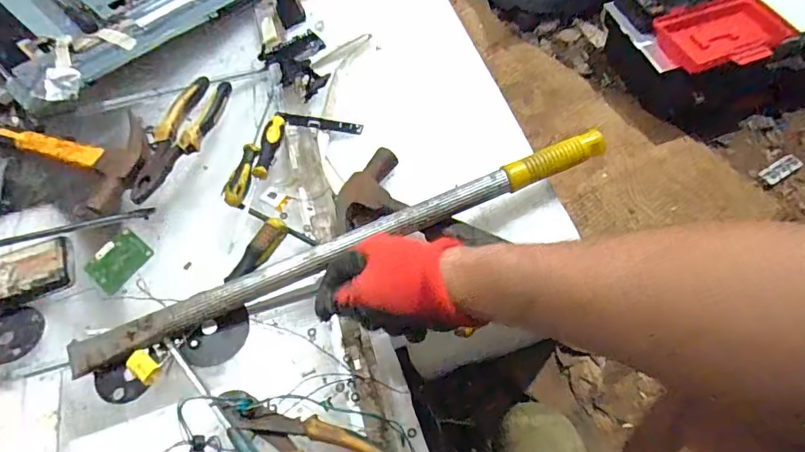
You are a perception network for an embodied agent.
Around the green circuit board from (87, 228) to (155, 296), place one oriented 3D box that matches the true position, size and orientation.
[{"bbox_3d":[-0.292,0.036,0.518,0.049,0.005,0.059,30,65,19],"label":"green circuit board"}]

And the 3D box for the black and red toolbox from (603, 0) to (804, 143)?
[{"bbox_3d":[0.643,-0.372,0.970,0.412,0.168,0.278,-15,59,-5],"label":"black and red toolbox"}]

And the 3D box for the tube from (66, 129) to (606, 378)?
[{"bbox_3d":[-0.049,0.019,0.476,0.531,0.026,0.029,-23,60,-5],"label":"tube"}]

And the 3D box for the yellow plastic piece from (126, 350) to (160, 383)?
[{"bbox_3d":[-0.231,0.125,0.449,0.027,0.013,0.018,32,66,20],"label":"yellow plastic piece"}]

